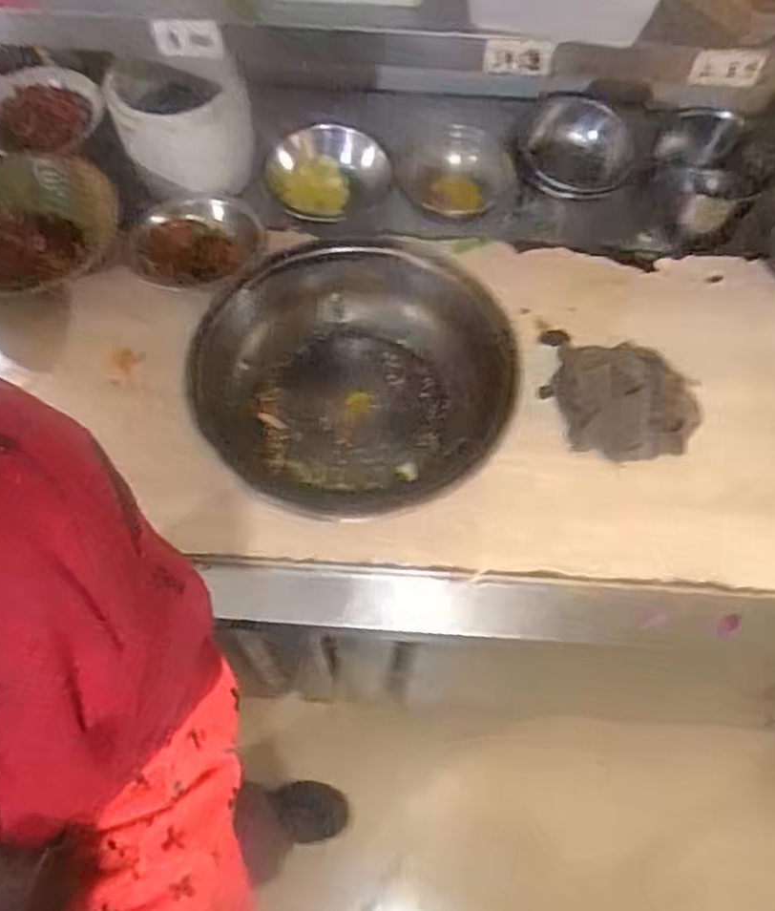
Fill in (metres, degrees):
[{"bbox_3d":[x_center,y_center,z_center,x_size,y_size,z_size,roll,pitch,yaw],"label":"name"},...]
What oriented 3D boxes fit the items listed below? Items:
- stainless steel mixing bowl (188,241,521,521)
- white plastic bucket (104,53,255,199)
[{"bbox_3d":[-0.029,-0.083,0.817,0.317,0.101,0.316,0,64,0],"label":"stainless steel mixing bowl"},{"bbox_3d":[-0.259,-0.424,0.947,0.164,0.117,0.151,0,64,0],"label":"white plastic bucket"}]

